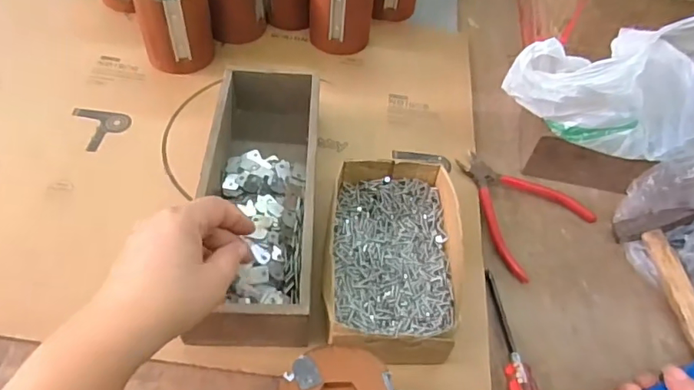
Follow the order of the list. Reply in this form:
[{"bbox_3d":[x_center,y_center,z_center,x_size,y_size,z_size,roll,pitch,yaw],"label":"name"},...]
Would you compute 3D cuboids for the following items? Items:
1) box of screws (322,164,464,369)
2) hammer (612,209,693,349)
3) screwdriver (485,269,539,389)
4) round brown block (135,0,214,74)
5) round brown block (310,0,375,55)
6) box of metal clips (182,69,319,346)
[{"bbox_3d":[0.040,0.056,0.456,0.110,0.059,0.187,5,52,-1],"label":"box of screws"},{"bbox_3d":[0.318,0.120,0.451,0.064,0.042,0.244,-2,53,-6],"label":"hammer"},{"bbox_3d":[0.137,0.124,0.444,0.023,0.017,0.136,-4,53,-7],"label":"screwdriver"},{"bbox_3d":[-0.199,-0.203,0.602,0.076,0.097,0.074,2,52,-3],"label":"round brown block"},{"bbox_3d":[-0.006,-0.243,0.650,0.081,0.096,0.078,3,52,-2],"label":"round brown block"},{"bbox_3d":[-0.078,-0.005,0.483,0.102,0.063,0.287,2,52,-3],"label":"box of metal clips"}]

